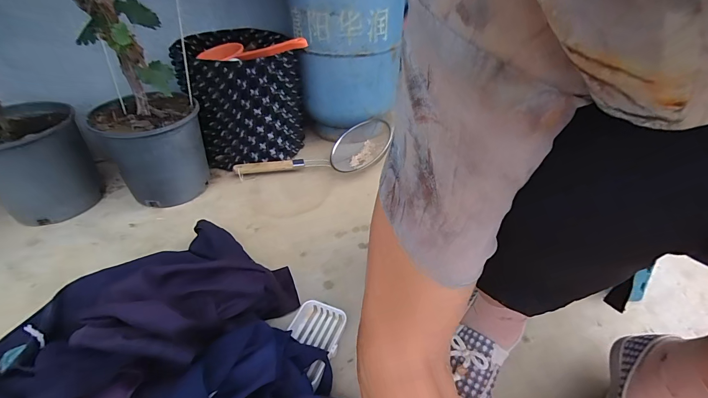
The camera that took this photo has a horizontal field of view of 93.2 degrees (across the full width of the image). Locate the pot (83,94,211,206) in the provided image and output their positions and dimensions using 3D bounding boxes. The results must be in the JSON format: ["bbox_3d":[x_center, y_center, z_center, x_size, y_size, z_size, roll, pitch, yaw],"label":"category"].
[{"bbox_3d":[-0.475,-0.120,0.825,0.202,0.224,0.229,-23,43,-26],"label":"pot"}]

